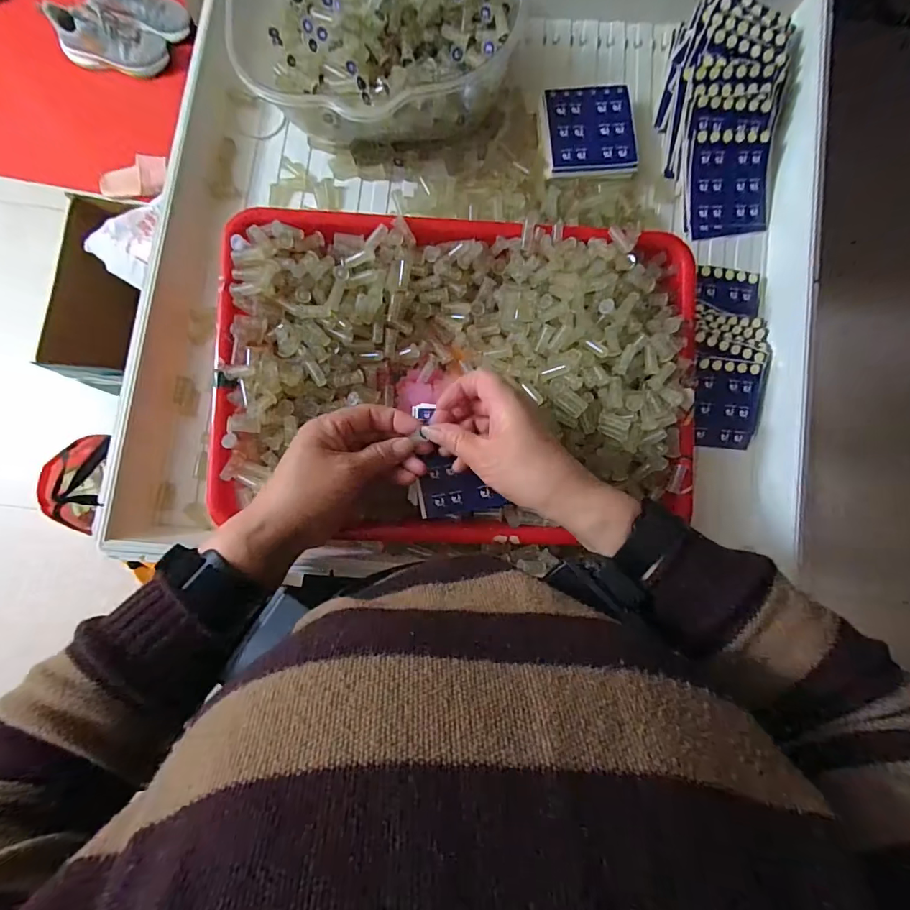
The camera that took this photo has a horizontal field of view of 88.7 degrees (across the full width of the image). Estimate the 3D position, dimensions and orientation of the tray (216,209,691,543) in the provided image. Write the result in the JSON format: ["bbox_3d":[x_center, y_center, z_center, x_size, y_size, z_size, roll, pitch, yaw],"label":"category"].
[{"bbox_3d":[0.006,-0.061,0.380,0.380,0.050,0.257,2,83,-5],"label":"tray"}]

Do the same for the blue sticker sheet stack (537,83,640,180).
[{"bbox_3d":[0.124,-0.300,0.431,0.086,0.006,0.091,-3,86,-5],"label":"blue sticker sheet stack"}]

